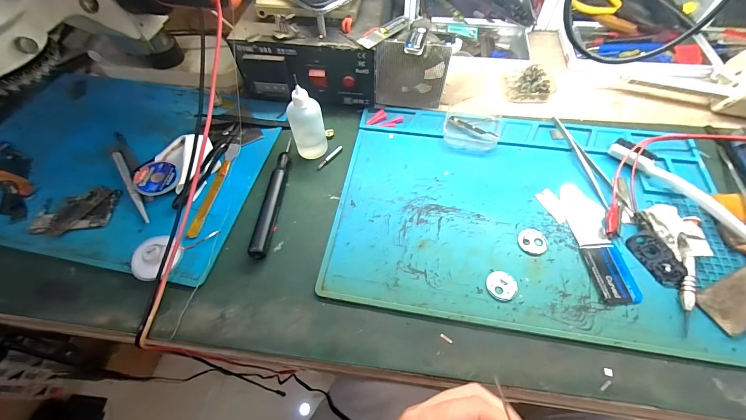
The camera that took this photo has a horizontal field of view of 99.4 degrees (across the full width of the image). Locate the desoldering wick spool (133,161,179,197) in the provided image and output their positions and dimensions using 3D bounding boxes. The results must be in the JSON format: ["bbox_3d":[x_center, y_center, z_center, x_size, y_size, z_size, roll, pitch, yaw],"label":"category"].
[{"bbox_3d":[-0.231,-0.034,0.338,0.038,0.013,0.040,-1,59,1],"label":"desoldering wick spool"}]

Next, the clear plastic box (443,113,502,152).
[{"bbox_3d":[0.116,-0.096,0.370,0.062,0.015,0.056,11,59,8],"label":"clear plastic box"}]

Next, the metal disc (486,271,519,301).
[{"bbox_3d":[0.114,0.066,0.278,0.026,0.004,0.026,-1,59,1],"label":"metal disc"}]

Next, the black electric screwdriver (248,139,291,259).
[{"bbox_3d":[-0.102,-0.017,0.329,0.015,0.016,0.142,2,59,3],"label":"black electric screwdriver"}]

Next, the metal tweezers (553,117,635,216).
[{"bbox_3d":[0.236,-0.052,0.341,0.025,0.011,0.128,-9,59,-4],"label":"metal tweezers"}]

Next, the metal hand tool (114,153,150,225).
[{"bbox_3d":[-0.257,-0.026,0.337,0.009,0.010,0.108,-33,63,-17],"label":"metal hand tool"}]

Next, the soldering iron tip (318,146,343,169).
[{"bbox_3d":[-0.049,-0.060,0.361,0.006,0.005,0.040,32,64,19],"label":"soldering iron tip"}]

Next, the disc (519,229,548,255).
[{"bbox_3d":[0.151,0.029,0.299,0.026,0.004,0.026,-1,59,1],"label":"disc"}]

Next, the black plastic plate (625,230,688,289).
[{"bbox_3d":[0.255,0.043,0.282,0.026,0.008,0.051,-22,60,-12],"label":"black plastic plate"}]

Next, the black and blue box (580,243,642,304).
[{"bbox_3d":[0.211,0.056,0.279,0.034,0.004,0.052,-5,59,-1],"label":"black and blue box"}]

